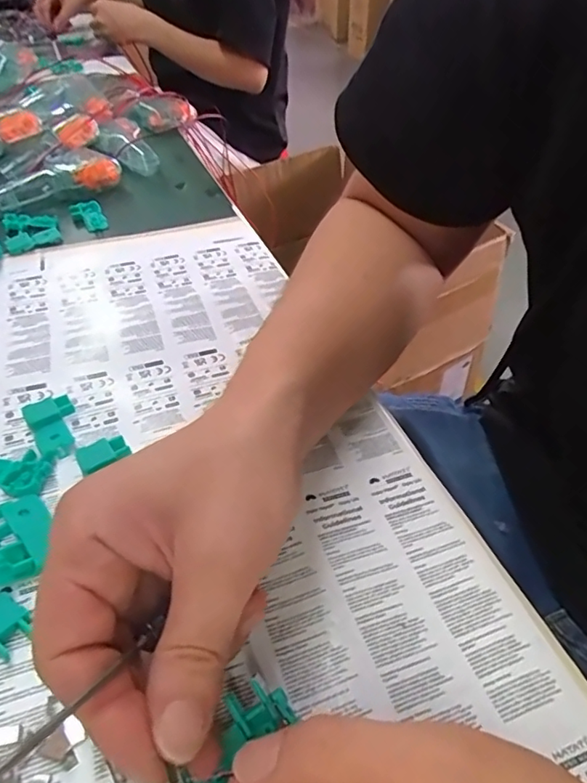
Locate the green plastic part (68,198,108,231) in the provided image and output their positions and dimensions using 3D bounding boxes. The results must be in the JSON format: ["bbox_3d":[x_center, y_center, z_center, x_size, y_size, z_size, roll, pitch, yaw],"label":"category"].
[{"bbox_3d":[-0.185,-0.160,0.487,0.024,0.010,0.044,-26,49,-26],"label":"green plastic part"}]

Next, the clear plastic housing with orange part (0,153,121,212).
[{"bbox_3d":[-0.230,-0.201,0.513,0.055,0.026,0.114,28,49,26],"label":"clear plastic housing with orange part"}]

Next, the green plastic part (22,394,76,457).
[{"bbox_3d":[-0.131,0.018,0.296,0.025,0.006,0.043,-25,49,-26],"label":"green plastic part"}]

